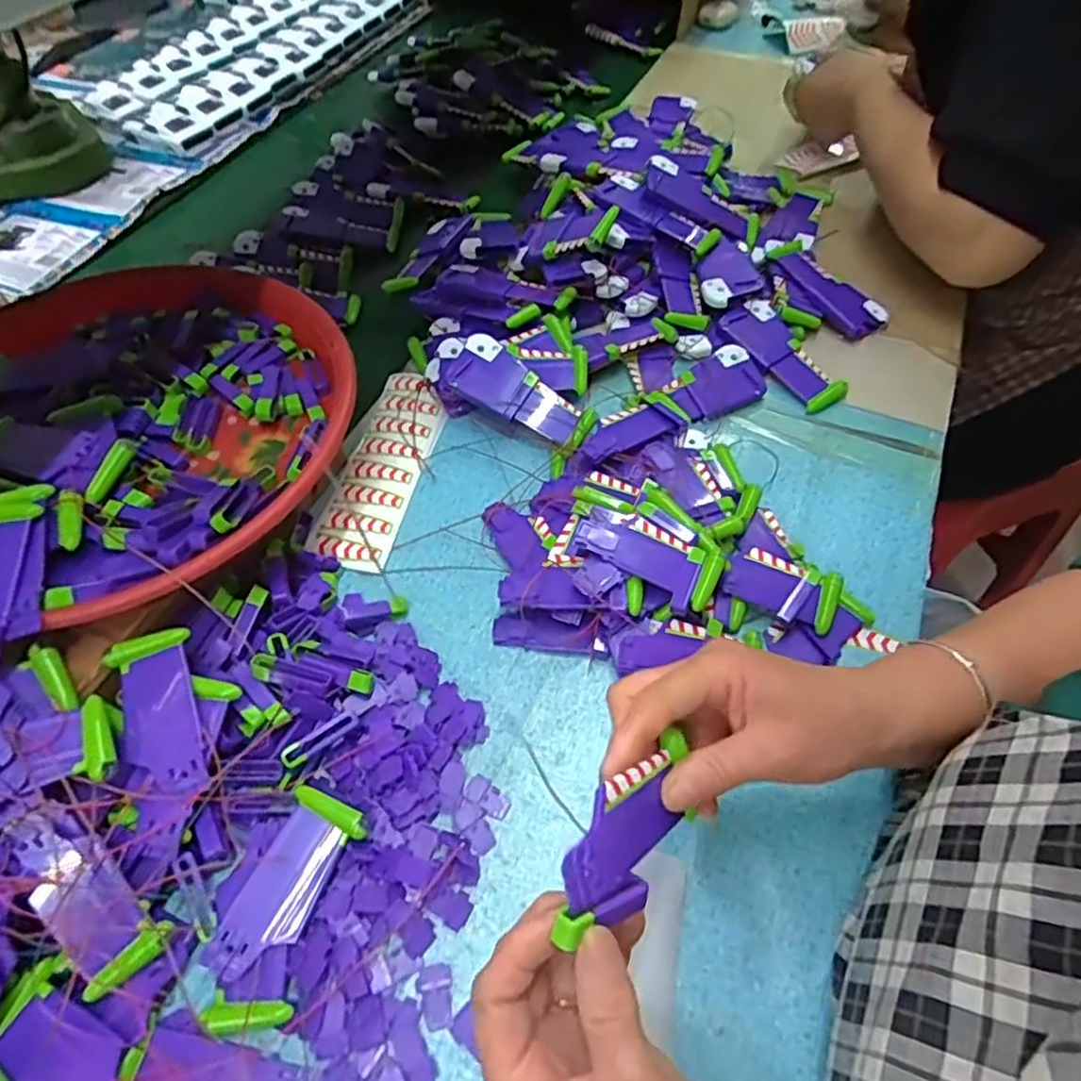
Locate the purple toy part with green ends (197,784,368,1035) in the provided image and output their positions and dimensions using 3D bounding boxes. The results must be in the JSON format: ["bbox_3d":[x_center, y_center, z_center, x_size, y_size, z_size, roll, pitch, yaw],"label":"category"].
[{"bbox_3d":[-0.129,0.182,0.341,0.043,0.018,0.106,15,56,10],"label":"purple toy part with green ends"}]

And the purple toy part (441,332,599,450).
[{"bbox_3d":[-0.019,-0.114,0.535,0.126,0.026,0.048,33,60,4],"label":"purple toy part"}]

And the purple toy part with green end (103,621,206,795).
[{"bbox_3d":[-0.201,0.091,0.360,0.039,0.007,0.085,-19,73,-14],"label":"purple toy part with green end"}]

